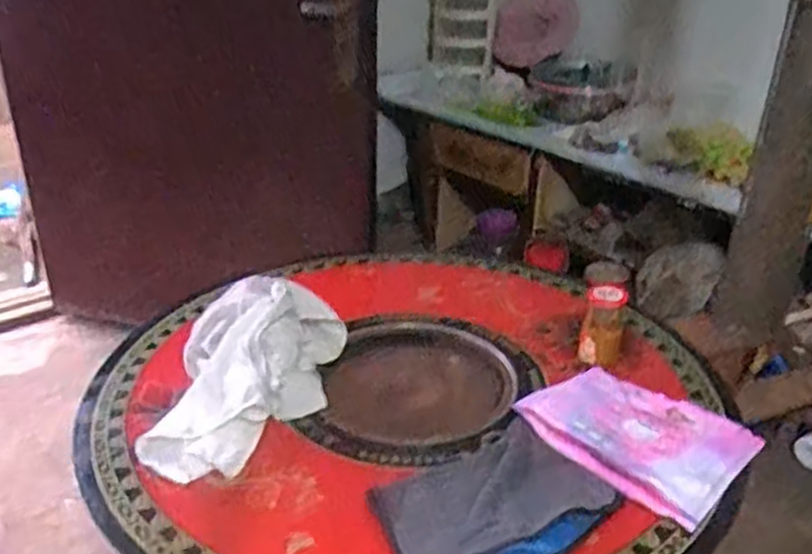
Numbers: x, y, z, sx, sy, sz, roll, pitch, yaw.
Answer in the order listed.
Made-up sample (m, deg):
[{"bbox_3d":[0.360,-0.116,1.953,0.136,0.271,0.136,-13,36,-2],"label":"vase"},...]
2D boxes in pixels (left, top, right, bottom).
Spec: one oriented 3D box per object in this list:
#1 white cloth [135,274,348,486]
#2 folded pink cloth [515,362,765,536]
[{"bbox_3d":[-0.216,0.125,1.024,0.216,0.141,0.297,4,25,7],"label":"white cloth"},{"bbox_3d":[0.299,0.194,0.974,0.246,0.046,0.207,21,32,37],"label":"folded pink cloth"}]

